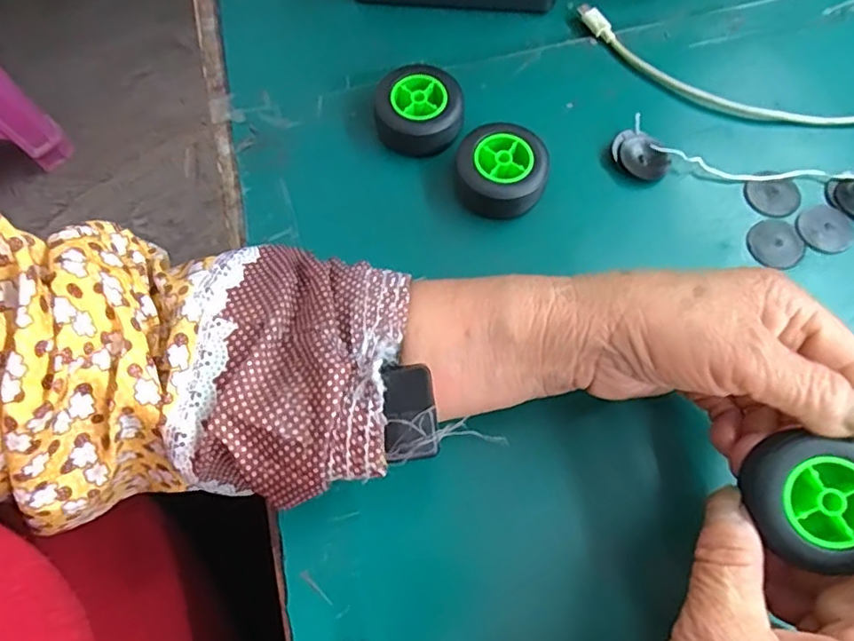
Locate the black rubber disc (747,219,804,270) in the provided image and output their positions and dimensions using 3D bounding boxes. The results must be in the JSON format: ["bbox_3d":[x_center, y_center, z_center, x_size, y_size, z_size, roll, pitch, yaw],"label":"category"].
[{"bbox_3d":[0.183,-0.041,0.311,0.027,0.004,0.029,0,68,1],"label":"black rubber disc"}]

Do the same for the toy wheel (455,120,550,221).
[{"bbox_3d":[0.040,-0.080,0.318,0.046,0.023,0.046,0,68,1],"label":"toy wheel"}]

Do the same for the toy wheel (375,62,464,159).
[{"bbox_3d":[-0.004,-0.116,0.331,0.047,0.024,0.046,0,68,1],"label":"toy wheel"}]

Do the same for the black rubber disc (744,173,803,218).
[{"bbox_3d":[0.188,-0.068,0.322,0.028,0.004,0.027,0,68,1],"label":"black rubber disc"}]

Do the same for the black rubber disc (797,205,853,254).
[{"bbox_3d":[0.211,-0.049,0.312,0.028,0.004,0.027,0,68,1],"label":"black rubber disc"}]

